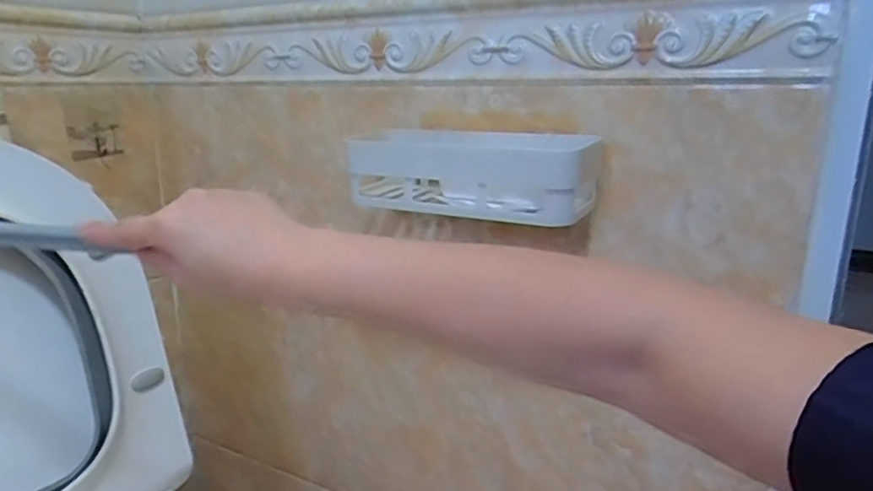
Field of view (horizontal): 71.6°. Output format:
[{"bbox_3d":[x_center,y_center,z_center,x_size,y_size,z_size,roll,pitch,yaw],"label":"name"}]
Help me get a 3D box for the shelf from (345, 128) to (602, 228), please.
[{"bbox_3d":[0.037,-0.071,0.592,0.232,0.076,0.104,8,16,26],"label":"shelf"}]

